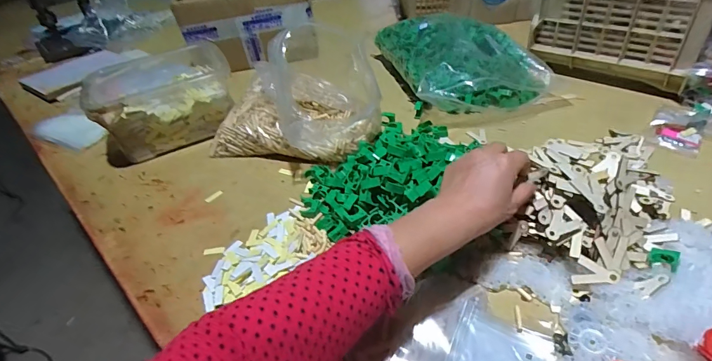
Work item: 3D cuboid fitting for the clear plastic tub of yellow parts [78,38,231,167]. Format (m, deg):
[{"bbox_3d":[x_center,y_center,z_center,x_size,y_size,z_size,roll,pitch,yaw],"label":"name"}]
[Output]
[{"bbox_3d":[-0.383,-0.187,0.789,0.236,0.127,0.353,-20,41,-15],"label":"clear plastic tub of yellow parts"}]

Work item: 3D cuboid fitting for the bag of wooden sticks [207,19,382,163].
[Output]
[{"bbox_3d":[-0.100,-0.150,0.655,0.273,0.180,0.183,6,41,16],"label":"bag of wooden sticks"}]

